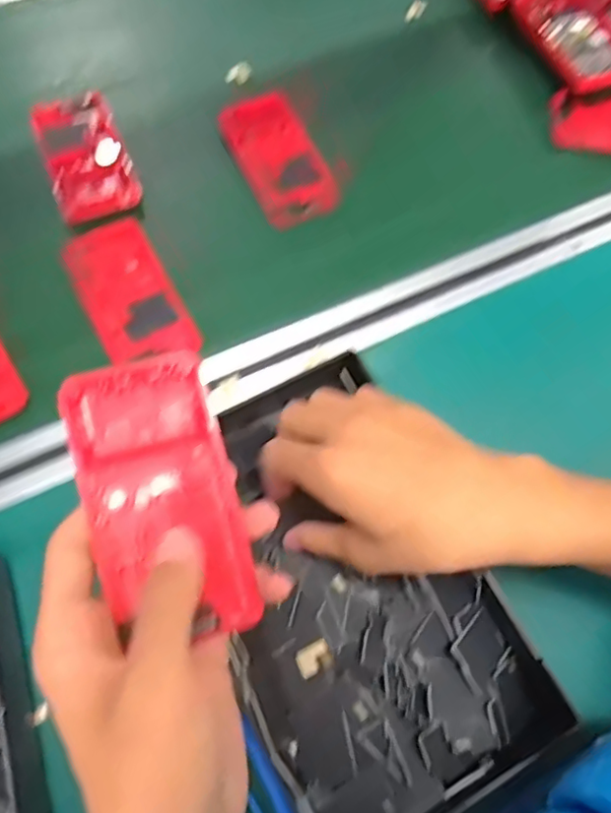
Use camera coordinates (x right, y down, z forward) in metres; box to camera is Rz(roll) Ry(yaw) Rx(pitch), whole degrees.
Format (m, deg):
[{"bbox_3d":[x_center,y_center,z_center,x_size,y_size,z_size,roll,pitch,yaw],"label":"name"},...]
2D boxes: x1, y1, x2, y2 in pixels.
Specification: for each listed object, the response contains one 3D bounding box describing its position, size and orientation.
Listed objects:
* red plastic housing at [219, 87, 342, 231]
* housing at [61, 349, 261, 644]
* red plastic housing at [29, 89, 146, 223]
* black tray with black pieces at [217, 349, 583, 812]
[{"bbox_3d":[-0.025,-0.213,0.512,0.067,0.021,0.133,-25,73,-13],"label":"red plastic housing"},{"bbox_3d":[-0.062,0.039,0.260,0.062,0.012,0.120,-15,82,-15],"label":"housing"},{"bbox_3d":[-0.178,-0.204,0.491,0.065,0.014,0.116,-21,72,-12],"label":"red plastic housing"},{"bbox_3d":[0.021,0.111,0.378,0.157,0.053,0.276,-27,72,-12],"label":"black tray with black pieces"}]

